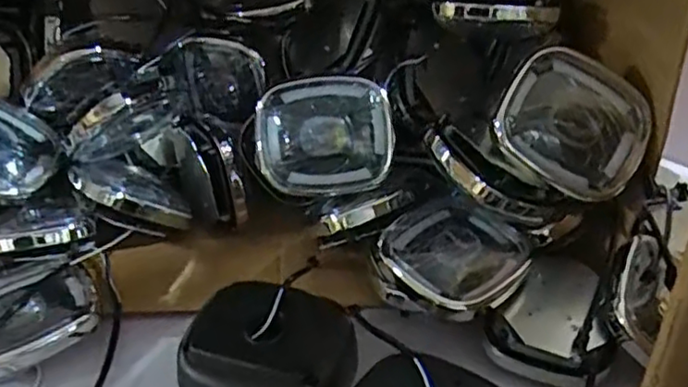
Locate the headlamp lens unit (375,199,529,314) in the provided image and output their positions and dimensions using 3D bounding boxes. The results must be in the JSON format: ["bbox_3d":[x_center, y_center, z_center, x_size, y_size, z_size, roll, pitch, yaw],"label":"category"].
[{"bbox_3d":[0.088,0.059,0.512,0.113,0.061,0.096,-14,32,-23],"label":"headlamp lens unit"}]

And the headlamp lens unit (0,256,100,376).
[{"bbox_3d":[-0.257,0.102,0.504,0.132,0.047,0.099,-23,37,-35],"label":"headlamp lens unit"}]

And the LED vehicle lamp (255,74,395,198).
[{"bbox_3d":[-0.017,-0.049,0.559,0.117,0.097,0.040,0,11,10],"label":"LED vehicle lamp"}]

